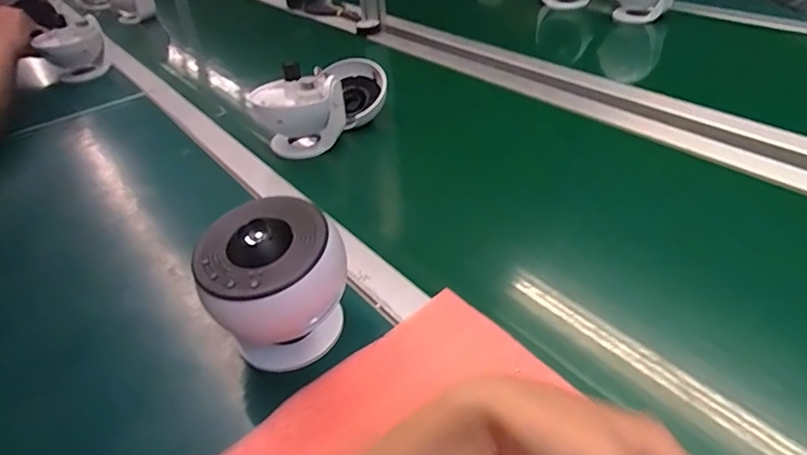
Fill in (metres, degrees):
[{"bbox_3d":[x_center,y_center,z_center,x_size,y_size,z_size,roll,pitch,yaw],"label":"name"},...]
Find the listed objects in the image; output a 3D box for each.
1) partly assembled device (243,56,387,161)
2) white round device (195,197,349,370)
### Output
[{"bbox_3d":[-0.112,-0.182,0.735,0.174,0.104,0.143,-9,37,-4],"label":"partly assembled device"},{"bbox_3d":[-0.101,0.052,0.421,0.107,0.116,0.089,-24,41,-22],"label":"white round device"}]

